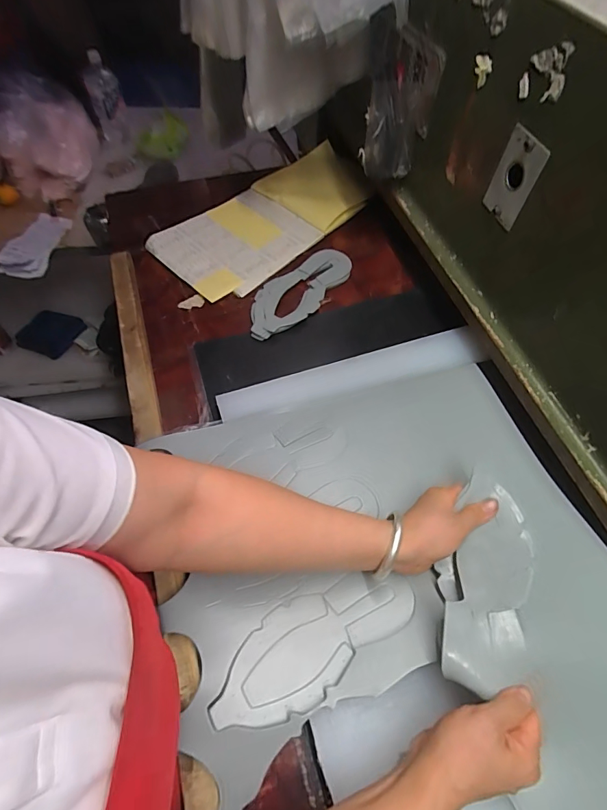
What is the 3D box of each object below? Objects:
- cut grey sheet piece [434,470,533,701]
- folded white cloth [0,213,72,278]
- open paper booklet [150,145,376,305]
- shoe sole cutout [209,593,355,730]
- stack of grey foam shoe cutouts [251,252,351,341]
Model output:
[{"bbox_3d":[0.171,0.167,0.392,0.070,0.043,0.177,20,56,11],"label":"cut grey sheet piece"},{"bbox_3d":[-0.636,-0.377,1.010,0.118,0.059,0.187,16,61,8],"label":"folded white cloth"},{"bbox_3d":[-0.054,-0.350,0.786,0.440,0.026,0.214,-39,67,-20],"label":"open paper booklet"},{"bbox_3d":[-0.022,0.240,0.383,0.130,0.019,0.082,-32,64,-17],"label":"shoe sole cutout"},{"bbox_3d":[-0.013,-0.188,0.685,0.098,0.012,0.225,35,66,19],"label":"stack of grey foam shoe cutouts"}]

